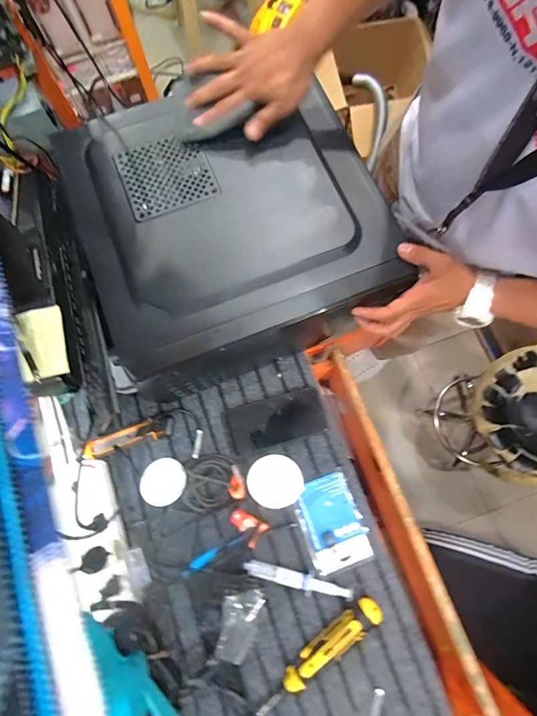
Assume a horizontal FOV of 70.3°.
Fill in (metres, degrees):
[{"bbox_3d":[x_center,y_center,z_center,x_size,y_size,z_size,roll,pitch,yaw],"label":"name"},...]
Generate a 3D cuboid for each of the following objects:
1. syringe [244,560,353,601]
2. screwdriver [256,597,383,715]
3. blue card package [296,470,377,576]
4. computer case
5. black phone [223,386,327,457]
[{"bbox_3d":[0.043,0.329,0.562,0.159,0.019,0.030,14,77,3],"label":"syringe"},{"bbox_3d":[0.069,0.414,0.530,0.211,0.041,0.031,-40,80,-9],"label":"screwdriver"},{"bbox_3d":[0.095,0.250,0.585,0.091,0.017,0.131,-20,78,-5],"label":"blue card package"},{"bbox_3d":[-0.043,-0.199,0.589,0.393,0.155,0.389,-23,78,-6],"label":"computer case"},{"bbox_3d":[0.012,0.102,0.629,0.155,0.007,0.078,-16,78,-4],"label":"black phone"}]

